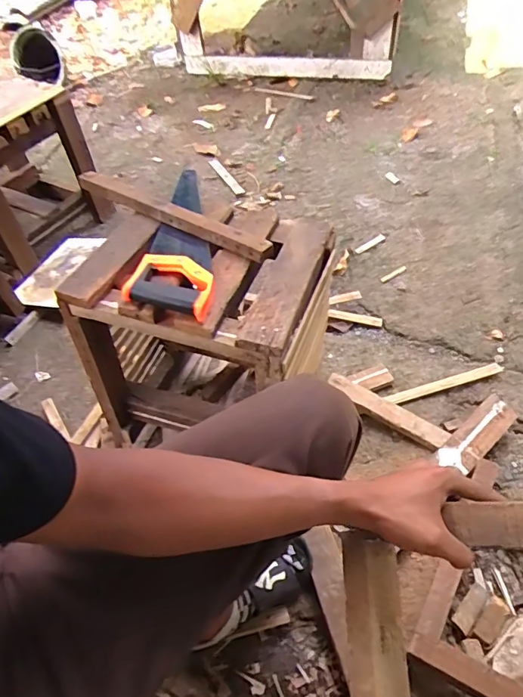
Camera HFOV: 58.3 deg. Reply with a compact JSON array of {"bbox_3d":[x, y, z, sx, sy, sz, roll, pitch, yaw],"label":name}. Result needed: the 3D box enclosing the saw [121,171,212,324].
[{"bbox_3d":[-0.121,-0.200,0.812,0.126,0.026,0.480,5,42,3],"label":"saw"}]

